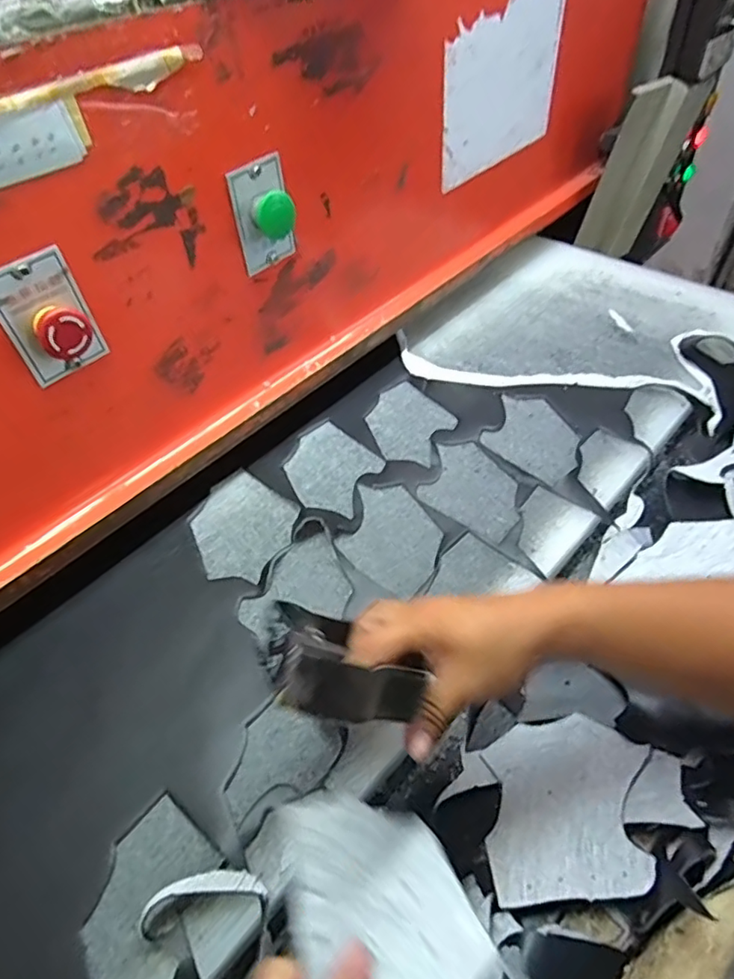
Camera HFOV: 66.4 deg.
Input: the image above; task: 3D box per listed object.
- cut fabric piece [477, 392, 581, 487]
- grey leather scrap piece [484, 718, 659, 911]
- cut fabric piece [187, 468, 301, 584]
[{"bbox_3d":[0.196,-0.063,0.656,0.104,0.006,0.124,-34,56,-23],"label":"cut fabric piece"},{"bbox_3d":[0.146,0.228,0.411,0.118,0.009,0.122,-14,36,10],"label":"grey leather scrap piece"},{"bbox_3d":[-0.130,0.038,0.585,0.109,0.005,0.118,21,54,20],"label":"cut fabric piece"}]

